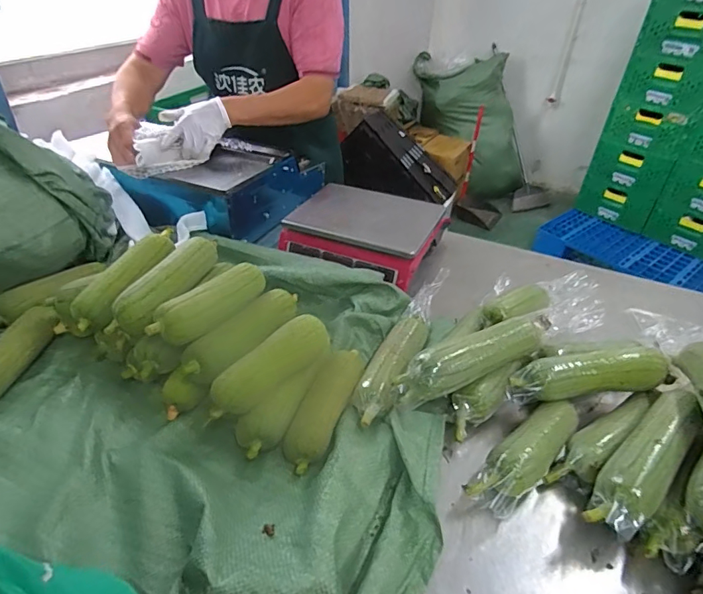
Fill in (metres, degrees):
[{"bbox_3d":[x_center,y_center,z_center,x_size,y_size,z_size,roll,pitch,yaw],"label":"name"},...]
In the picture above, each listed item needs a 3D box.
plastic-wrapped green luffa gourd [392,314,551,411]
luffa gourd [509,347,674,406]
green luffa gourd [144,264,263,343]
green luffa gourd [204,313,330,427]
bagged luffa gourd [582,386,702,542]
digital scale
[{"bbox_3d":[0.182,0.093,0.682,0.273,0.074,0.066,-18,41,-25],"label":"plastic-wrapped green luffa gourd"},{"bbox_3d":[0.343,0.112,0.673,0.222,0.051,0.059,-3,37,-6],"label":"luffa gourd"},{"bbox_3d":[-0.205,0.011,0.691,0.055,0.057,0.200,24,42,26],"label":"green luffa gourd"},{"bbox_3d":[-0.110,0.096,0.640,0.056,0.049,0.190,29,44,31],"label":"green luffa gourd"},{"bbox_3d":[0.360,0.193,0.557,0.221,0.057,0.062,-29,47,-35],"label":"bagged luffa gourd"},{"bbox_3d":[0.030,-0.149,1.005,0.306,0.084,0.260,20,40,22],"label":"digital scale"}]

